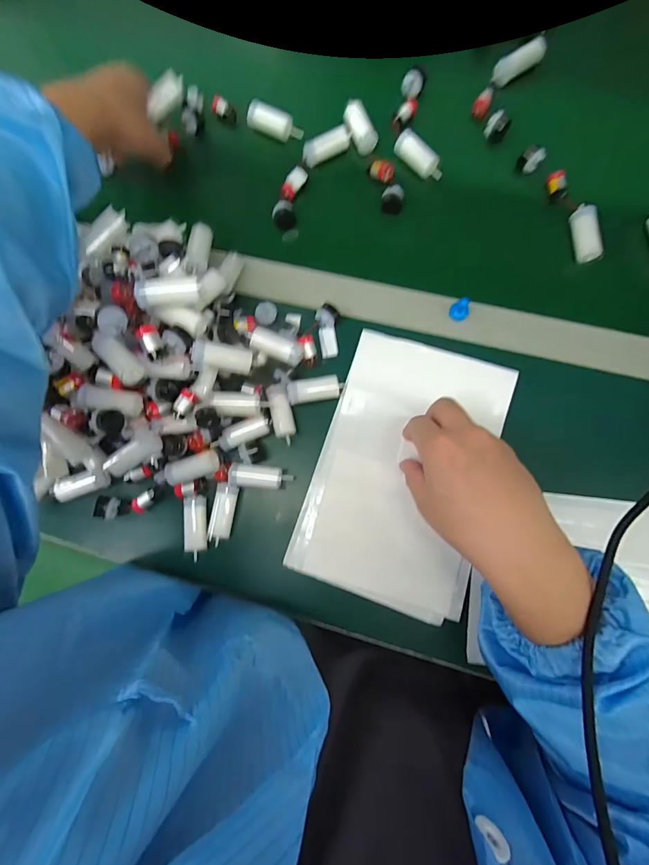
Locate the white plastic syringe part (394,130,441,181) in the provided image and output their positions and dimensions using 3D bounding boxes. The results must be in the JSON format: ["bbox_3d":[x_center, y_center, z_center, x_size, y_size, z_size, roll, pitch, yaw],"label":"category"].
[{"bbox_3d":[0.100,-0.292,0.408,0.060,0.017,0.022,40,87,-4],"label":"white plastic syringe part"}]

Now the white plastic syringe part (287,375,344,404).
[{"bbox_3d":[-0.007,-0.040,0.370,0.056,0.016,0.021,-11,80,-12],"label":"white plastic syringe part"}]

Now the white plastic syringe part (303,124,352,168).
[{"bbox_3d":[0.003,-0.315,0.422,0.057,0.018,0.021,-29,80,0],"label":"white plastic syringe part"}]

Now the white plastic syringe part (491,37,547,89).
[{"bbox_3d":[0.213,-0.402,0.420,0.060,0.023,0.019,-32,80,0],"label":"white plastic syringe part"}]

